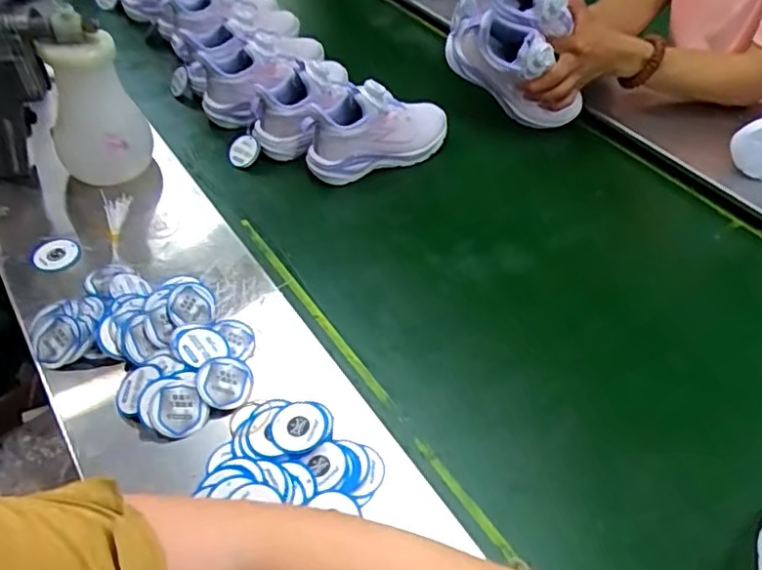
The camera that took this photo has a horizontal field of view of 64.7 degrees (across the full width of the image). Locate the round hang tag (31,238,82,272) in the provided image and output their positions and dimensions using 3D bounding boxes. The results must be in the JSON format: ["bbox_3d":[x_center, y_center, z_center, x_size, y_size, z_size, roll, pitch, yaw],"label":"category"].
[{"bbox_3d":[-0.342,-0.035,0.634,0.046,0.007,0.044,2,48,-2],"label":"round hang tag"}]

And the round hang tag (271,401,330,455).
[{"bbox_3d":[-0.069,0.122,0.520,0.044,0.009,0.052,35,58,14],"label":"round hang tag"}]

